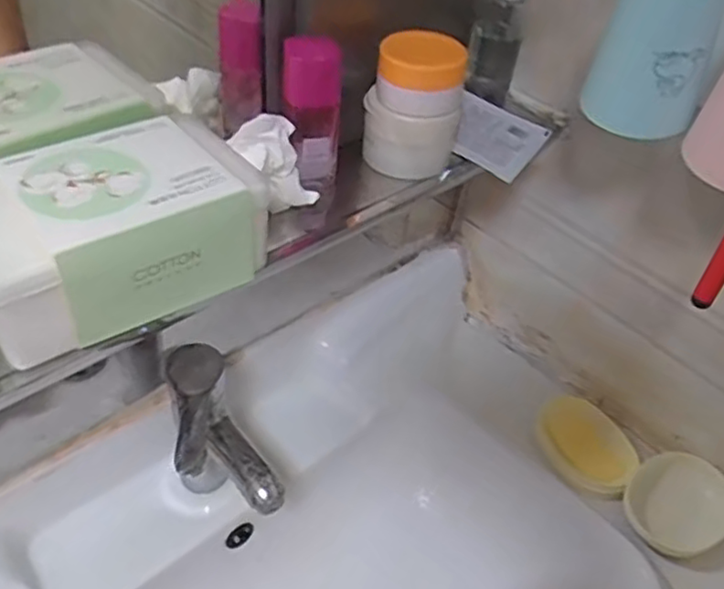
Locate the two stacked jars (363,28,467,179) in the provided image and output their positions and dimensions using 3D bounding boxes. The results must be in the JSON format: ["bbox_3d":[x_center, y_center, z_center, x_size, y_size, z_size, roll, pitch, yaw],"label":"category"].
[{"bbox_3d":[0.041,-0.151,0.534,0.073,0.097,0.062,10,44,3],"label":"two stacked jars"}]

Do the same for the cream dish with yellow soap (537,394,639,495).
[{"bbox_3d":[0.244,0.166,0.728,0.108,0.025,0.103,4,44,-4],"label":"cream dish with yellow soap"}]

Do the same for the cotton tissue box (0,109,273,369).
[{"bbox_3d":[-0.162,-0.050,0.415,0.170,0.064,0.130,-26,53,-30],"label":"cotton tissue box"}]

